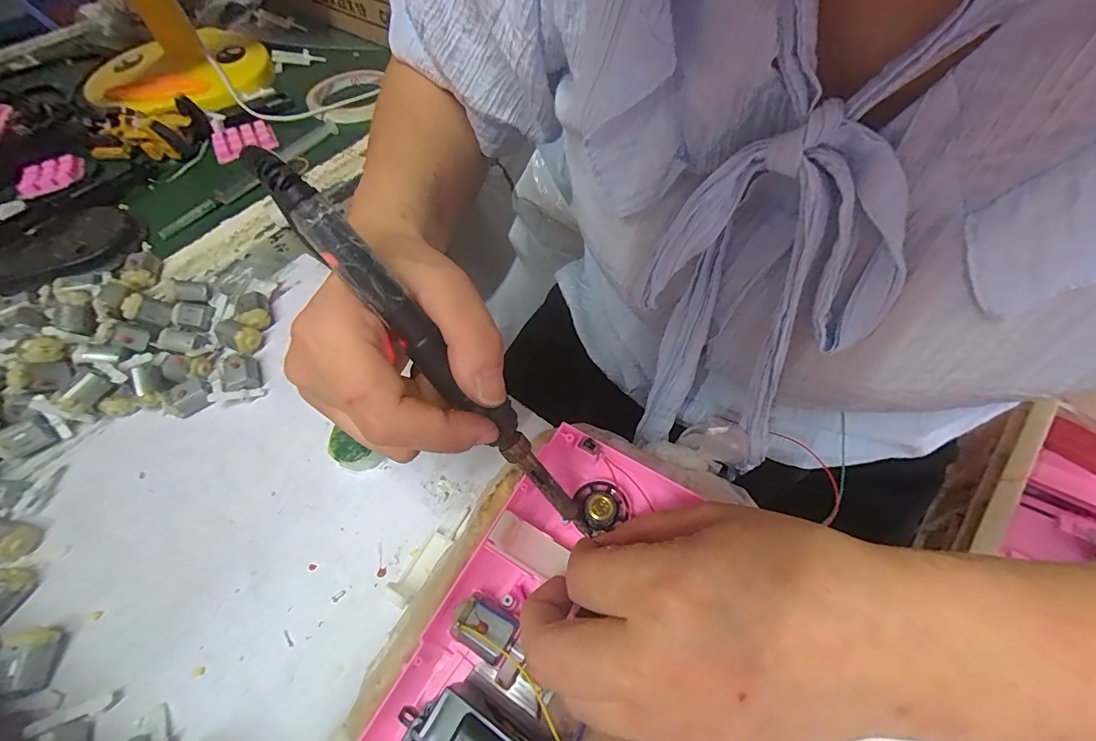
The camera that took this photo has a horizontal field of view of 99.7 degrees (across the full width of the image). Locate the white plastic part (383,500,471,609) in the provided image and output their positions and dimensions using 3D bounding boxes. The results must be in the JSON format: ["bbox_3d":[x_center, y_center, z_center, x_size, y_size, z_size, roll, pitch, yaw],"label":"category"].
[{"bbox_3d":[-0.065,0.101,0.258,0.015,0.005,0.062,30,64,20],"label":"white plastic part"}]

